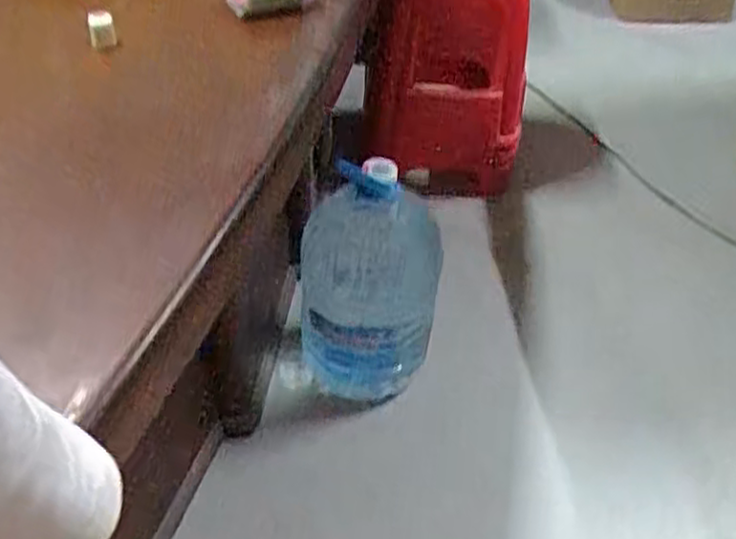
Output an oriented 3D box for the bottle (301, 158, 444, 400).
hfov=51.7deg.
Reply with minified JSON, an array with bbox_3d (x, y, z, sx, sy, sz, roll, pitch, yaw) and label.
[{"bbox_3d":[0.000,0.021,1.393,0.252,0.458,0.213,2,45,0],"label":"bottle"}]

